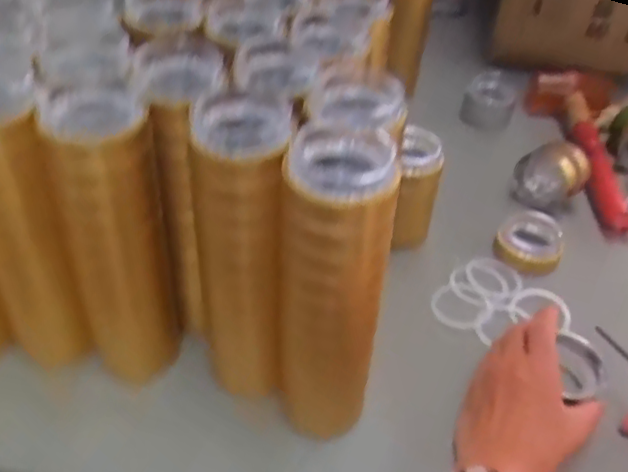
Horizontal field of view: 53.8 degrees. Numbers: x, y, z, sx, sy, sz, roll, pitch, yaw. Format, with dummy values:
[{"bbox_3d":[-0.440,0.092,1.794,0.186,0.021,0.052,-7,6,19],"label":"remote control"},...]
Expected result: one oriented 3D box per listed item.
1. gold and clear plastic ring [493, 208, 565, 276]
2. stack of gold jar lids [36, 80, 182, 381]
[{"bbox_3d":[0.237,0.006,0.672,0.071,0.039,0.071,19,44,15],"label":"gold and clear plastic ring"},{"bbox_3d":[-0.147,0.007,0.464,0.066,0.239,0.061,-16,46,-22],"label":"stack of gold jar lids"}]

